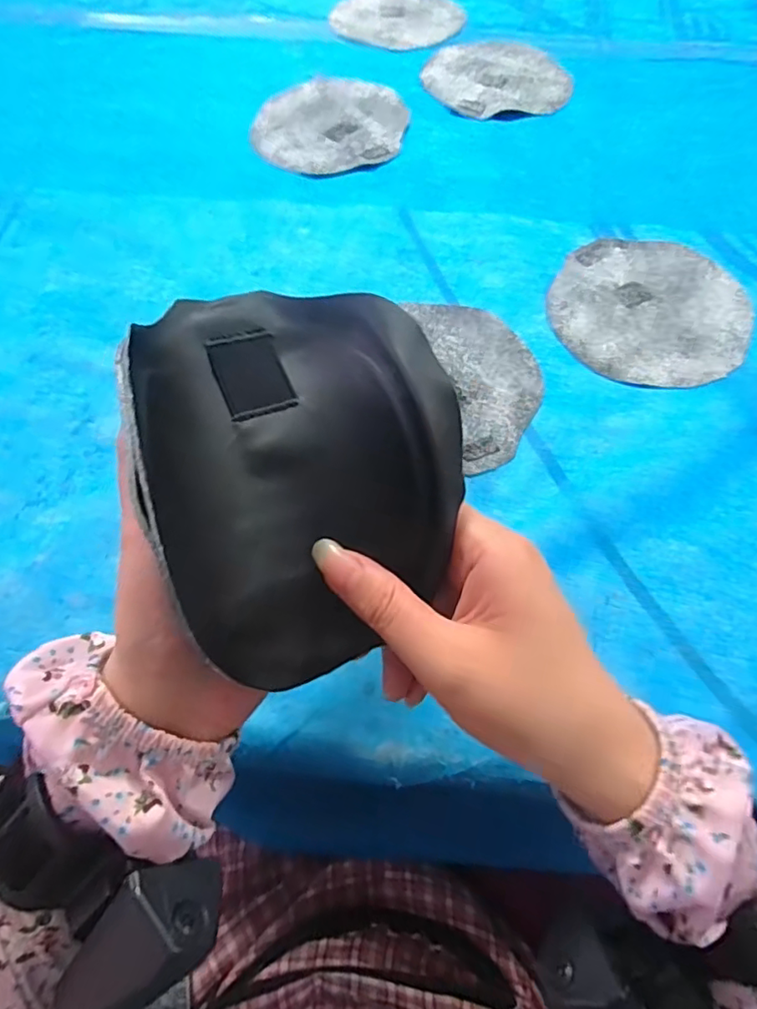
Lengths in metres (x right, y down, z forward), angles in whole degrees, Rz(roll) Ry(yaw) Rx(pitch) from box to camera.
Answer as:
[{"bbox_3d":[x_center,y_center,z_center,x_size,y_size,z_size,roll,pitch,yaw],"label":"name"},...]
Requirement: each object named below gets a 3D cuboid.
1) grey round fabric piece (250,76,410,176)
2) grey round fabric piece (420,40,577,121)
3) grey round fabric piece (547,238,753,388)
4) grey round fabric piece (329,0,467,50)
[{"bbox_3d":[-0.046,-0.369,0.553,0.143,0.004,0.155,-1,63,2],"label":"grey round fabric piece"},{"bbox_3d":[0.120,-0.439,0.586,0.144,0.005,0.145,-1,63,2],"label":"grey round fabric piece"},{"bbox_3d":[0.206,-0.151,0.436,0.141,0.008,0.143,-1,63,2],"label":"grey round fabric piece"},{"bbox_3d":[0.022,-0.549,0.647,0.142,0.004,0.127,19,65,11],"label":"grey round fabric piece"}]

